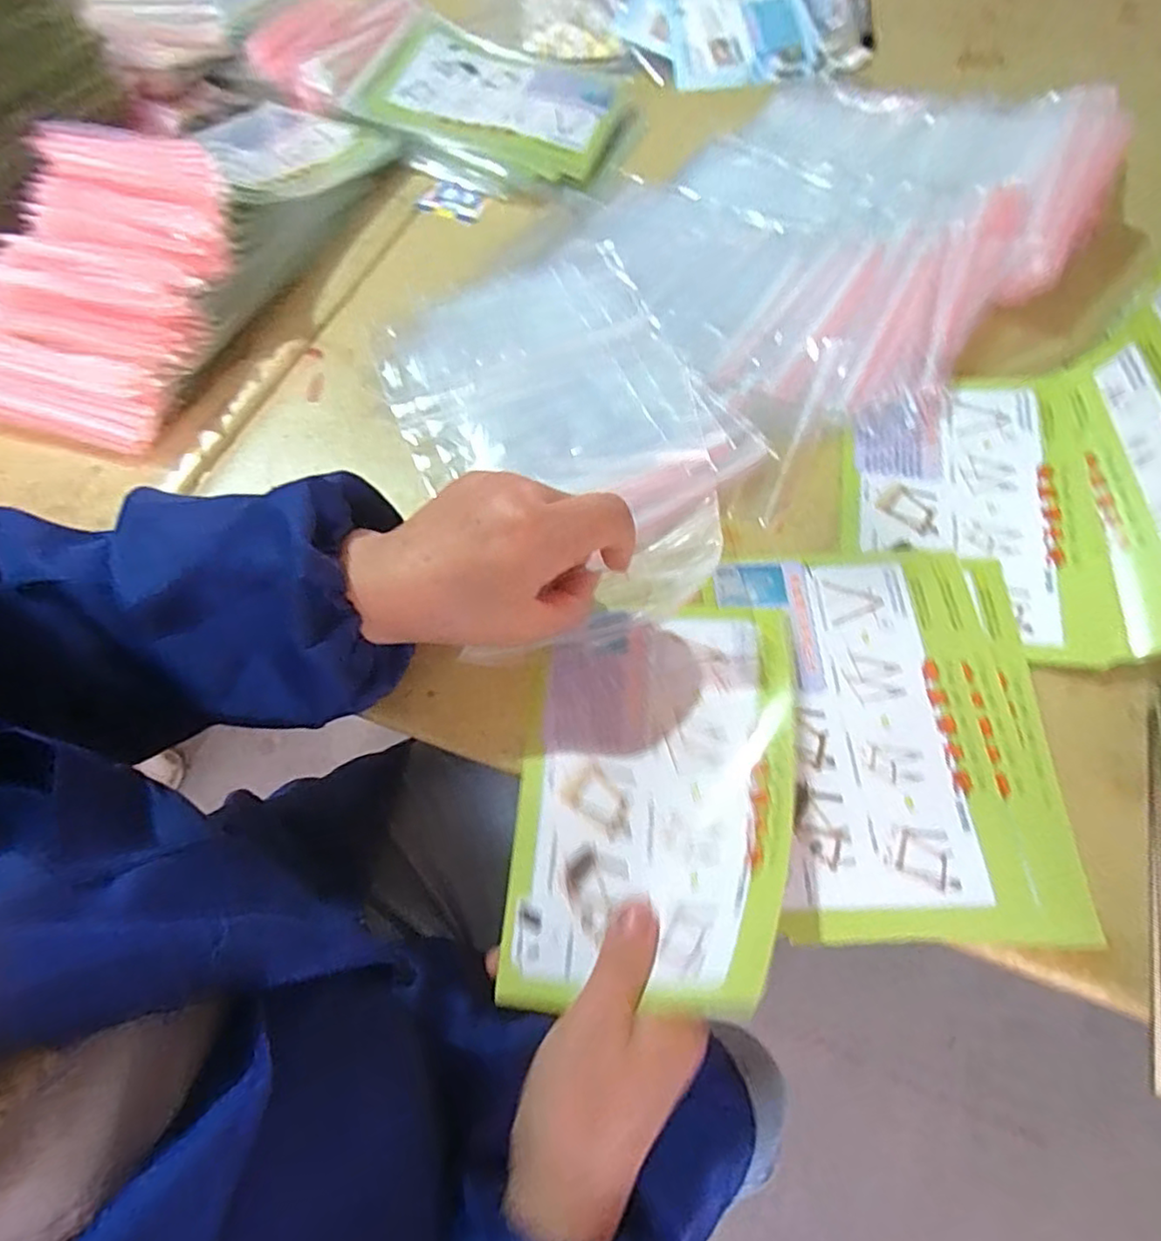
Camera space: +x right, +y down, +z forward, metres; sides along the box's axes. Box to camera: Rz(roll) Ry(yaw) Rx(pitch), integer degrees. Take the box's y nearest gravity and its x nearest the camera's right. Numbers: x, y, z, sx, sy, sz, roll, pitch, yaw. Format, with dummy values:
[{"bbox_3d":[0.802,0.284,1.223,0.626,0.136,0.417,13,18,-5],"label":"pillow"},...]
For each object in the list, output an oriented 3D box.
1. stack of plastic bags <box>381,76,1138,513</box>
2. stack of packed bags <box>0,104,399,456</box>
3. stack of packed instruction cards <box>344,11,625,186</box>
[{"bbox_3d":[0.126,-0.271,0.483,0.573,0.043,0.316,-36,69,-14],"label":"stack of plastic bags"},{"bbox_3d":[-0.311,-0.309,0.493,0.168,0.093,0.379,20,67,11],"label":"stack of packed bags"},{"bbox_3d":[-0.085,-0.486,0.598,0.229,0.020,0.179,14,68,-1],"label":"stack of packed instruction cards"}]

